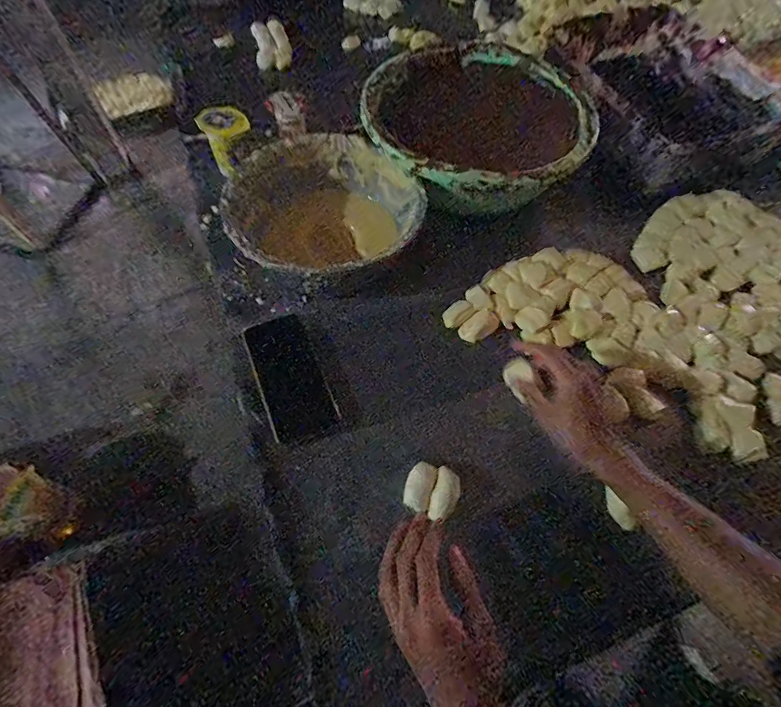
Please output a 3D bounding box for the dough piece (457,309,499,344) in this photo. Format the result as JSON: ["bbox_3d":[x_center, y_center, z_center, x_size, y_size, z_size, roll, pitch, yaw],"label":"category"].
[{"bbox_3d":[0.122,-0.037,0.594,0.055,0.018,0.031,-30,66,-16],"label":"dough piece"}]

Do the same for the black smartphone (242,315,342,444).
[{"bbox_3d":[-0.130,0.028,0.557,0.083,0.010,0.168,-16,68,-26],"label":"black smartphone"}]

